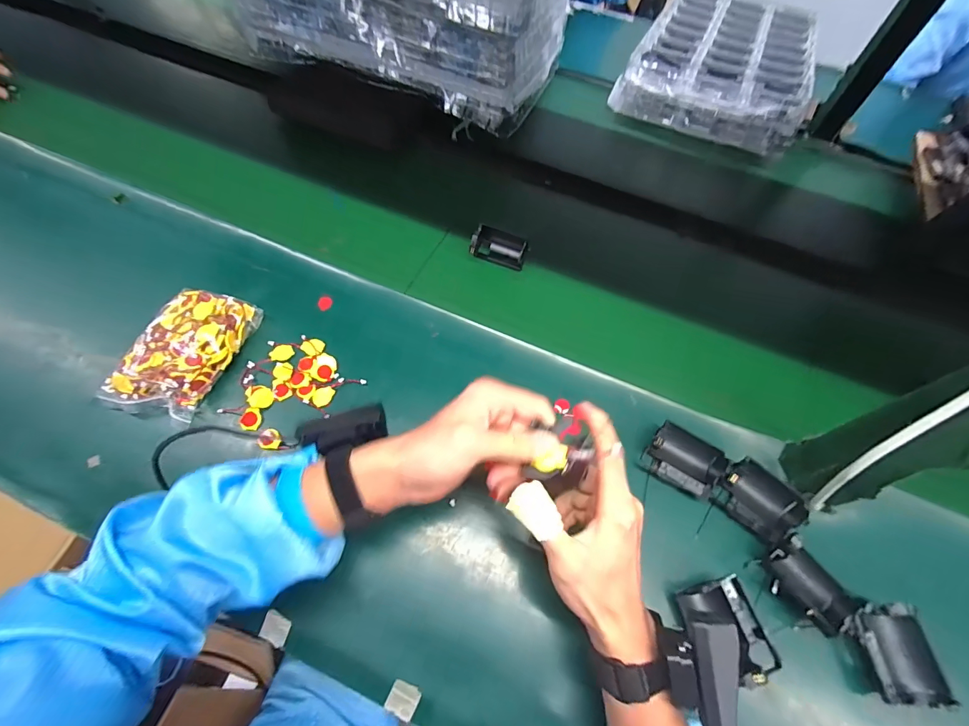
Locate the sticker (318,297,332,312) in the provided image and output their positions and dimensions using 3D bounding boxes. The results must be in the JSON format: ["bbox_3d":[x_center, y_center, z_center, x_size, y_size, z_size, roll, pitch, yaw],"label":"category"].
[{"bbox_3d":[-0.194,-0.073,0.507,0.016,0.006,0.017,2,61,-3],"label":"sticker"}]

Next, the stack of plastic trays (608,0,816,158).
[{"bbox_3d":[0.467,-0.617,0.832,0.316,0.086,0.454,22,62,8],"label":"stack of plastic trays"}]

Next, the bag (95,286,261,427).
[{"bbox_3d":[-0.324,-0.015,0.447,0.095,0.032,0.151,17,61,5],"label":"bag"}]

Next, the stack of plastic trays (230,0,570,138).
[{"bbox_3d":[-0.130,-0.631,0.704,0.514,0.189,0.292,19,62,6],"label":"stack of plastic trays"}]

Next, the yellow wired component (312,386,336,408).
[{"bbox_3d":[-0.173,0.037,0.447,0.019,0.006,0.024,15,61,4],"label":"yellow wired component"}]

